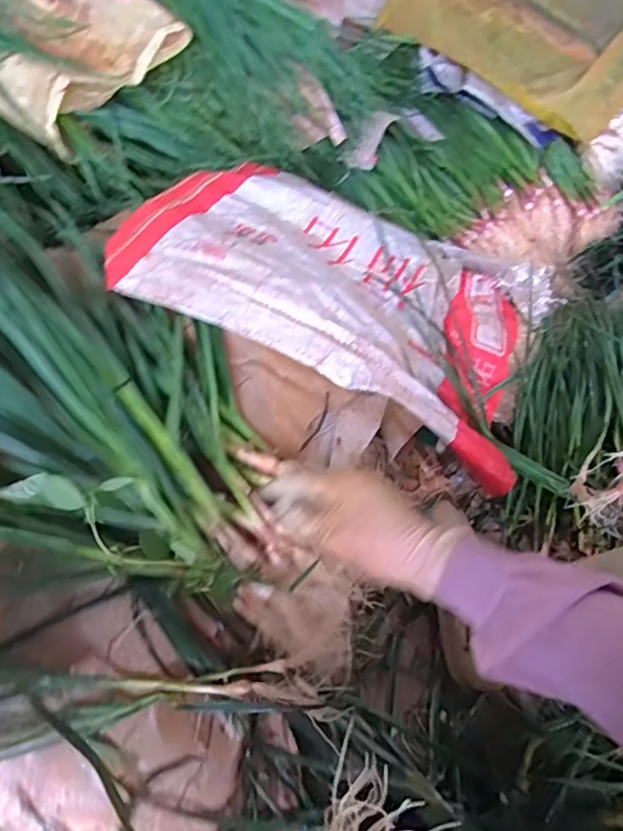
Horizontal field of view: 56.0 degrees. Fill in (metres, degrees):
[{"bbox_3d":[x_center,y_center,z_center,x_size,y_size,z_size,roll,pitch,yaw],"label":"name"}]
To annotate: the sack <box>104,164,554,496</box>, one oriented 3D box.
[{"bbox_3d":[0.051,-0.181,0.817,0.550,0.214,0.452,19,57,5],"label":"sack"}]

